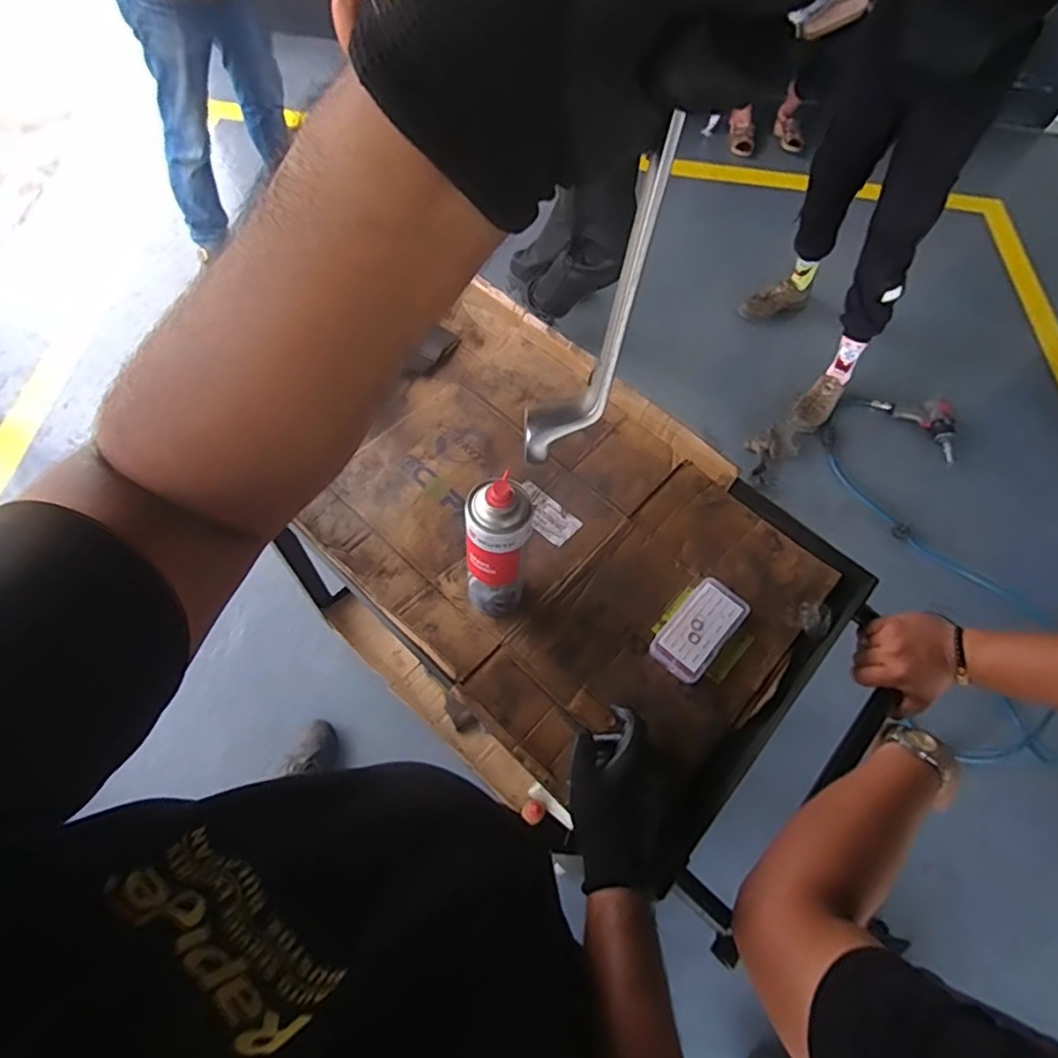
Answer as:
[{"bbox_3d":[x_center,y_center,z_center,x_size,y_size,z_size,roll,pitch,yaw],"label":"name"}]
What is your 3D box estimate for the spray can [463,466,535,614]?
[{"bbox_3d":[-0.033,0.025,0.628,0.067,0.220,0.065,-1,60,-3],"label":"spray can"}]

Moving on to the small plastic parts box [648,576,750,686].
[{"bbox_3d":[0.204,0.120,0.714,0.066,0.025,0.127,38,66,18],"label":"small plastic parts box"}]

